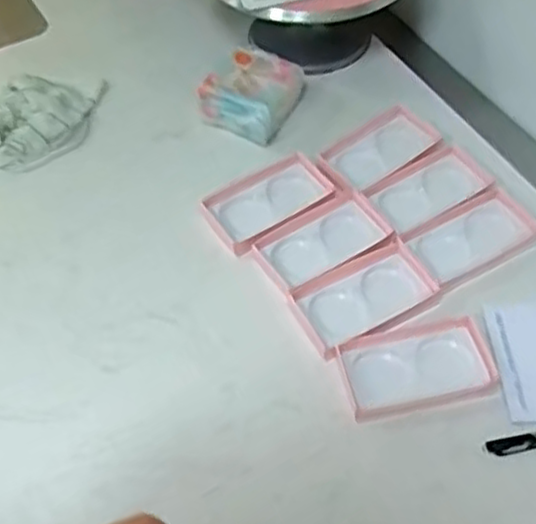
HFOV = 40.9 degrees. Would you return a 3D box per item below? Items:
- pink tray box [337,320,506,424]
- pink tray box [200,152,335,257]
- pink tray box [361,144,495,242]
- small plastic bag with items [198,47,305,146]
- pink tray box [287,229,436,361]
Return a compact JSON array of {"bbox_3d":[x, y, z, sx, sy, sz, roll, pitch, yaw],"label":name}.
[{"bbox_3d":[0.148,0.107,0.711,0.147,0.028,0.092,-13,54,-5],"label":"pink tray box"},{"bbox_3d":[0.005,-0.070,0.845,0.153,0.026,0.087,-31,58,-17],"label":"pink tray box"},{"bbox_3d":[0.191,-0.087,0.851,0.137,0.020,0.081,-26,57,-15],"label":"pink tray box"},{"bbox_3d":[-0.021,-0.225,0.946,0.104,0.063,0.123,23,59,19],"label":"small plastic bag with items"},{"bbox_3d":[0.104,0.037,0.752,0.148,0.014,0.088,-26,57,-14],"label":"pink tray box"}]

